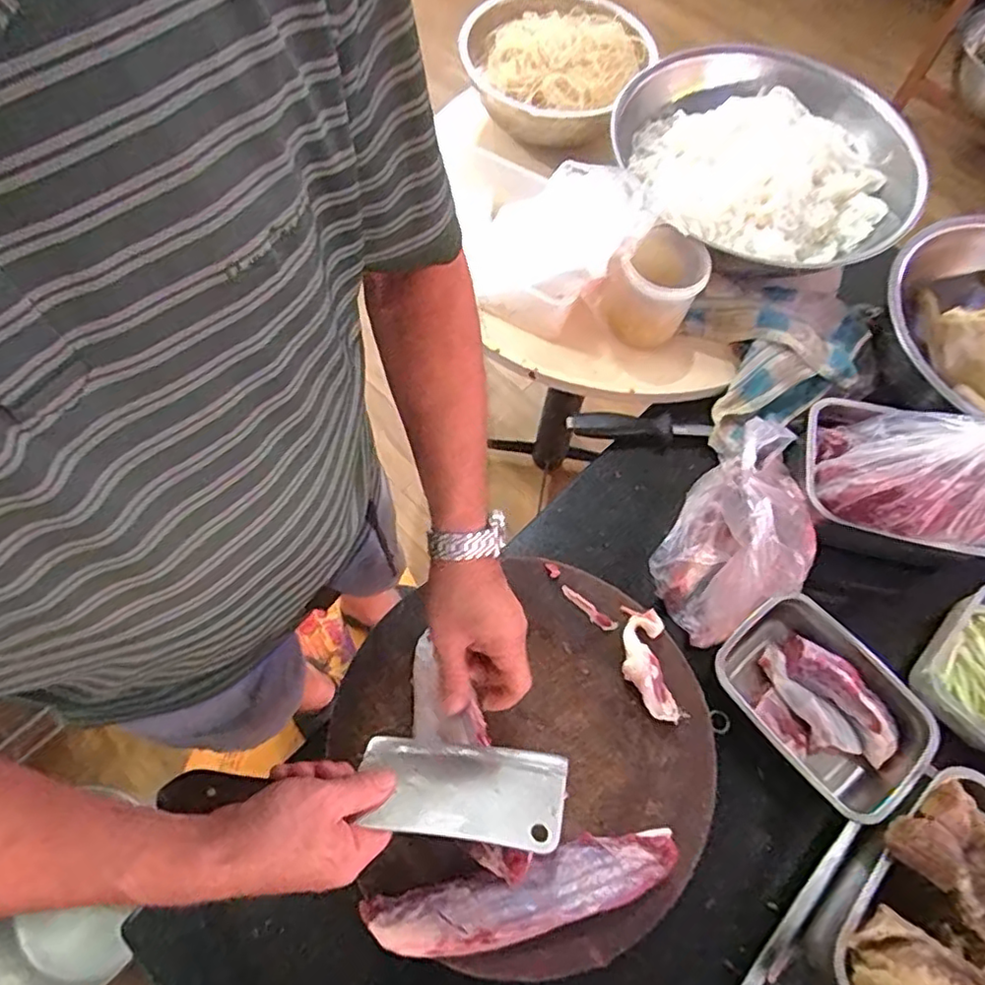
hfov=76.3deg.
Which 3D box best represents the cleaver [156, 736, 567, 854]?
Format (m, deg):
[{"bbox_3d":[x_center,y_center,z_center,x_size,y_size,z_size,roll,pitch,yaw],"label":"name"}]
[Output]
[{"bbox_3d":[-0.082,0.230,0.464,0.290,0.021,0.095,3,33,-18],"label":"cleaver"}]

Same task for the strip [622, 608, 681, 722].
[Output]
[{"bbox_3d":[0.140,0.154,0.571,0.045,0.026,0.100,-2,65,-4],"label":"strip"}]

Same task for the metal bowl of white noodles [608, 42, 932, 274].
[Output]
[{"bbox_3d":[0.320,-0.395,0.737,0.344,0.094,0.319,1,65,-2],"label":"metal bowl of white noodles"}]

